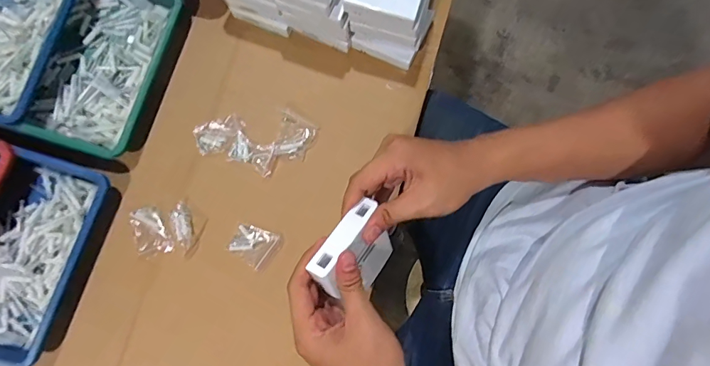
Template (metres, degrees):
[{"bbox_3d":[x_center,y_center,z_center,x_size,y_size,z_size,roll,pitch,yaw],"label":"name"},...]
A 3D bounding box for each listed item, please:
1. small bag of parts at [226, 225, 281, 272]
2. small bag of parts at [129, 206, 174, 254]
[{"bbox_3d":[-0.128,0.078,0.520,0.052,0.014,0.049,28,80,5],"label":"small bag of parts"},{"bbox_3d":[-0.259,0.060,0.525,0.043,0.014,0.061,-20,79,-4],"label":"small bag of parts"}]

